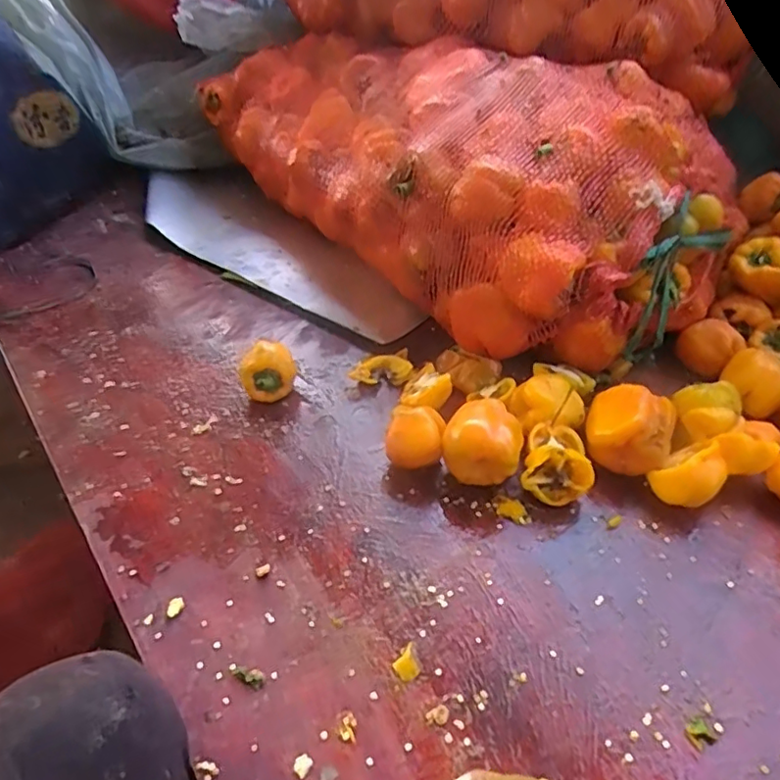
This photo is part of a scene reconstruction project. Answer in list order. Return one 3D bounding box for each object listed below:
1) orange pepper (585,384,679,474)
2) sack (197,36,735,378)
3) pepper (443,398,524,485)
[{"bbox_3d":[0.222,0.035,0.536,0.073,0.056,0.061,15,44,17],"label":"orange pepper"},{"bbox_3d":[0.034,-0.330,0.787,0.320,0.218,0.771,-27,48,-27],"label":"sack"},{"bbox_3d":[0.085,0.052,0.523,0.065,0.066,0.058,13,43,16],"label":"pepper"}]

